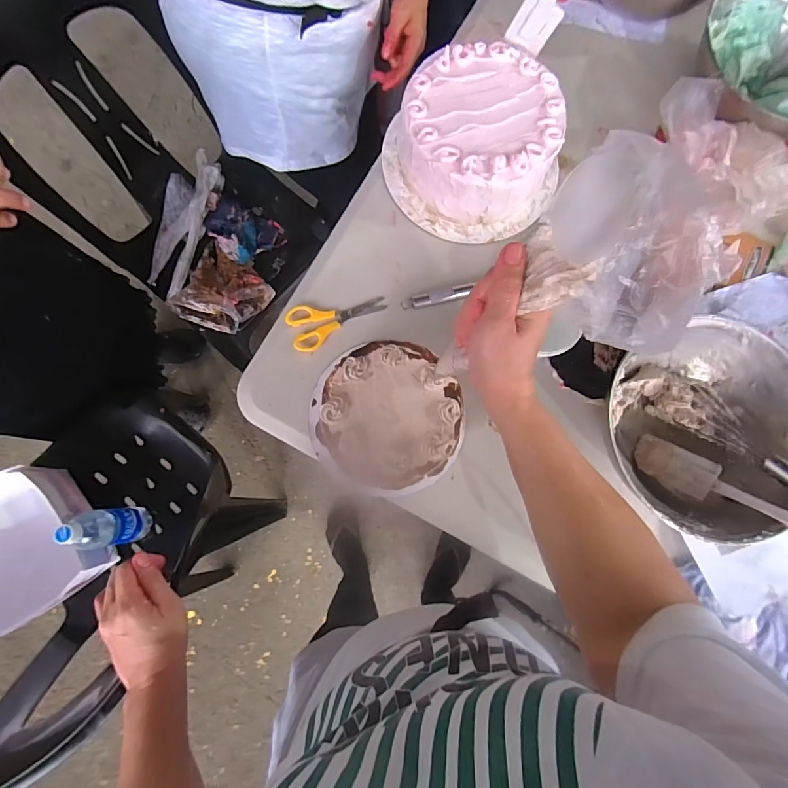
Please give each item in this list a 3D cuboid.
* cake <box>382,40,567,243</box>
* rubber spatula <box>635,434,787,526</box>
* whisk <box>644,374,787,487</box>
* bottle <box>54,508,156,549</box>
[{"bbox_3d":[0.100,-0.322,0.536,0.217,0.087,0.216,4,81,-2],"label":"cake"},{"bbox_3d":[0.388,0.115,0.454,0.225,0.019,0.050,31,79,39],"label":"rubber spatula"},{"bbox_3d":[0.411,0.074,0.458,0.050,0.065,0.260,-35,54,-8],"label":"whisk"},{"bbox_3d":[-0.500,0.237,0.722,0.057,0.201,0.068,-11,82,-5],"label":"bottle"}]

